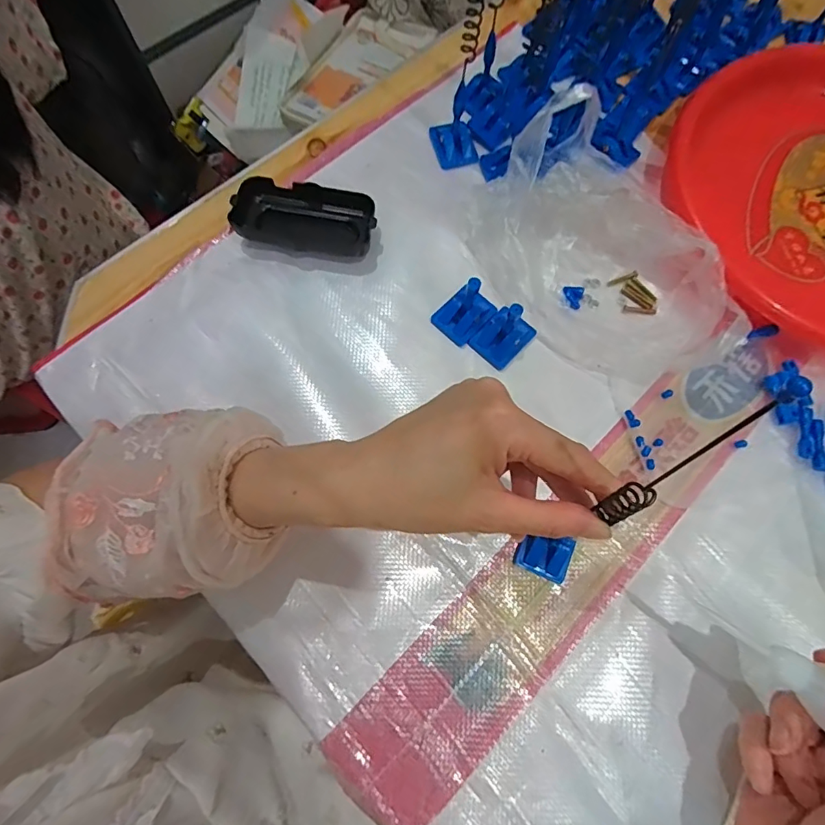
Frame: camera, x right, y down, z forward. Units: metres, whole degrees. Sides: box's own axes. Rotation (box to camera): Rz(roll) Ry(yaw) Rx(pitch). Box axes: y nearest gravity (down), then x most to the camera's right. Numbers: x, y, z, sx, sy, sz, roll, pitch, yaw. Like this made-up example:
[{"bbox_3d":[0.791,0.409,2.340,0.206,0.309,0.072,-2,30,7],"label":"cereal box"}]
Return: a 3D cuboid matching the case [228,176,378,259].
[{"bbox_3d":[-0.085,-0.156,0.390,0.109,0.025,0.047,12,73,2],"label":"case"}]

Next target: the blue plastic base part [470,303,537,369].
[{"bbox_3d":[0.071,-0.062,0.359,0.032,0.043,0.043,43,77,11],"label":"blue plastic base part"}]

